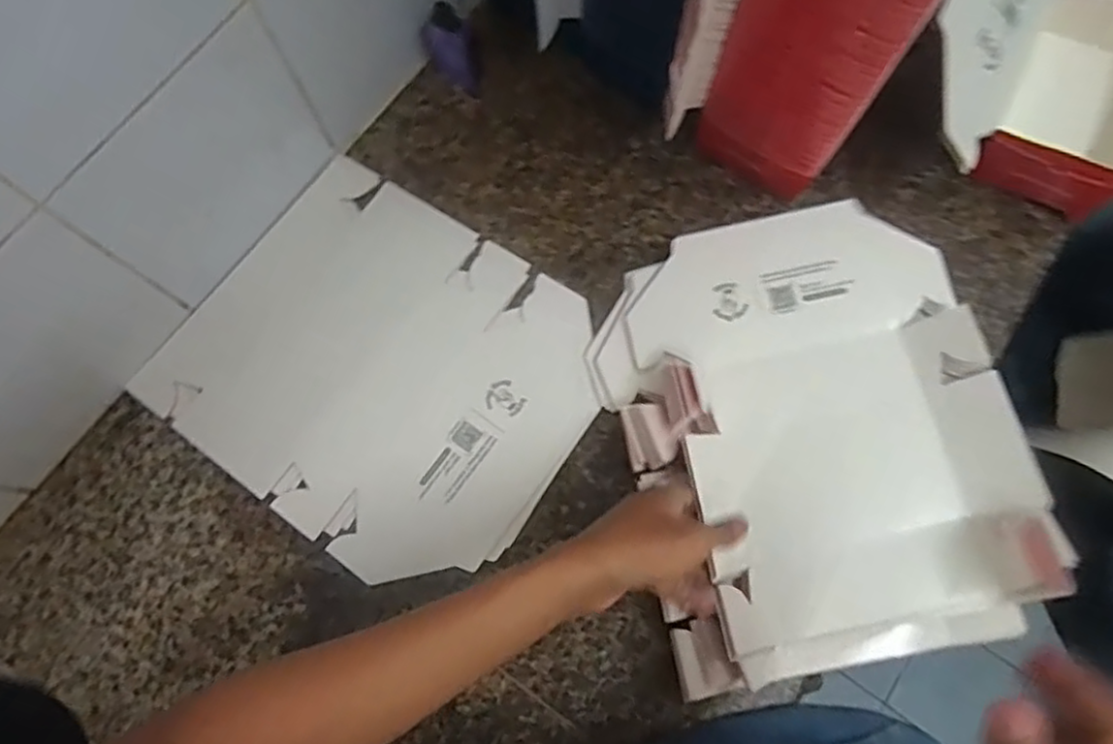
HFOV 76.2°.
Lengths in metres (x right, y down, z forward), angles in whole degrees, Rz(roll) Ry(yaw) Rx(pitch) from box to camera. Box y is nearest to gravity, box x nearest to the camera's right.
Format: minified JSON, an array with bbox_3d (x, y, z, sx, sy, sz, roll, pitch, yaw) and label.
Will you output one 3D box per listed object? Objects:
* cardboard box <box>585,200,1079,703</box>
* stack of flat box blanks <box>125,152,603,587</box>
[{"bbox_3d":[0.206,0.046,0.575,0.297,0.058,0.369,-14,76,-3],"label":"cardboard box"},{"bbox_3d":[-0.150,-0.004,0.628,0.347,0.009,0.293,33,79,9],"label":"stack of flat box blanks"}]

